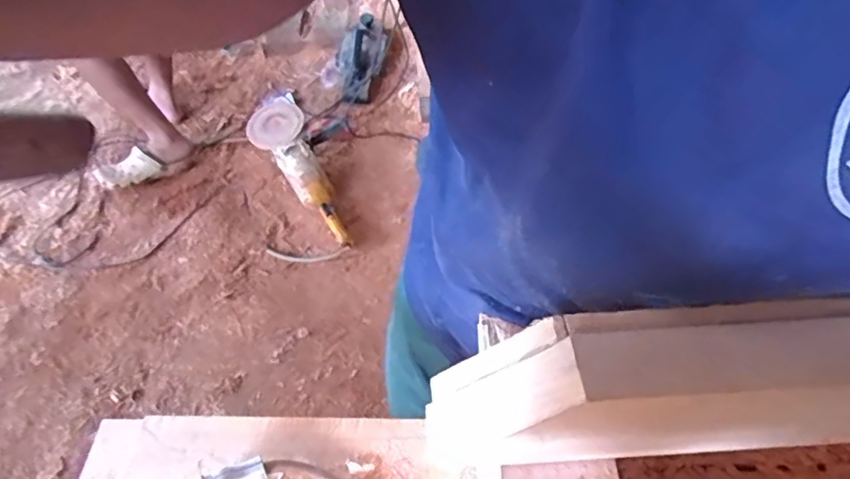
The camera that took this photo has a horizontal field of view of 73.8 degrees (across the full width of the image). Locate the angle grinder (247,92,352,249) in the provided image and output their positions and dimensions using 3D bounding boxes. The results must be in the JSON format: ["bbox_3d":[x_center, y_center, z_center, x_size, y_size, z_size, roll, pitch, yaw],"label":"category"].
[{"bbox_3d":[-0.360,-0.196,1.739,0.201,0.107,0.575,-27,68,-16],"label":"angle grinder"}]

